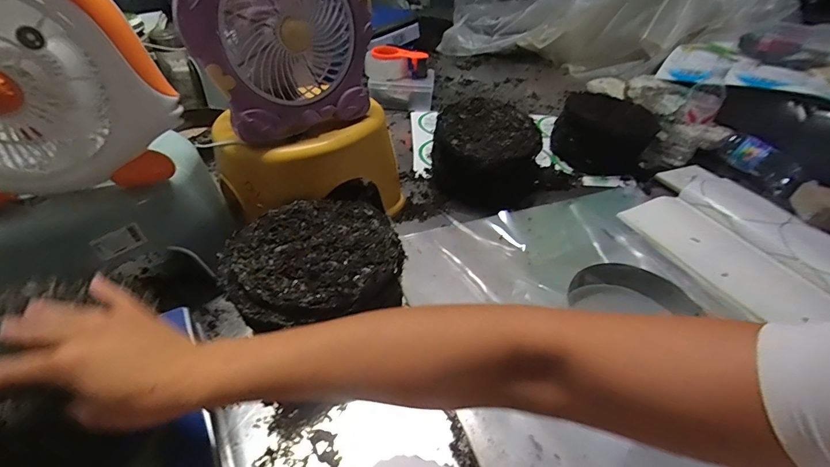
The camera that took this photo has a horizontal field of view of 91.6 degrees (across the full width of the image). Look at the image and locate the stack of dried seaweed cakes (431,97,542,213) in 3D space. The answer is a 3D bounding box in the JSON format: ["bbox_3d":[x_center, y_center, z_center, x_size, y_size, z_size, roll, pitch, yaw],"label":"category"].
[{"bbox_3d":[0.145,-0.167,0.812,0.201,0.125,0.185,13,42,11],"label":"stack of dried seaweed cakes"}]

